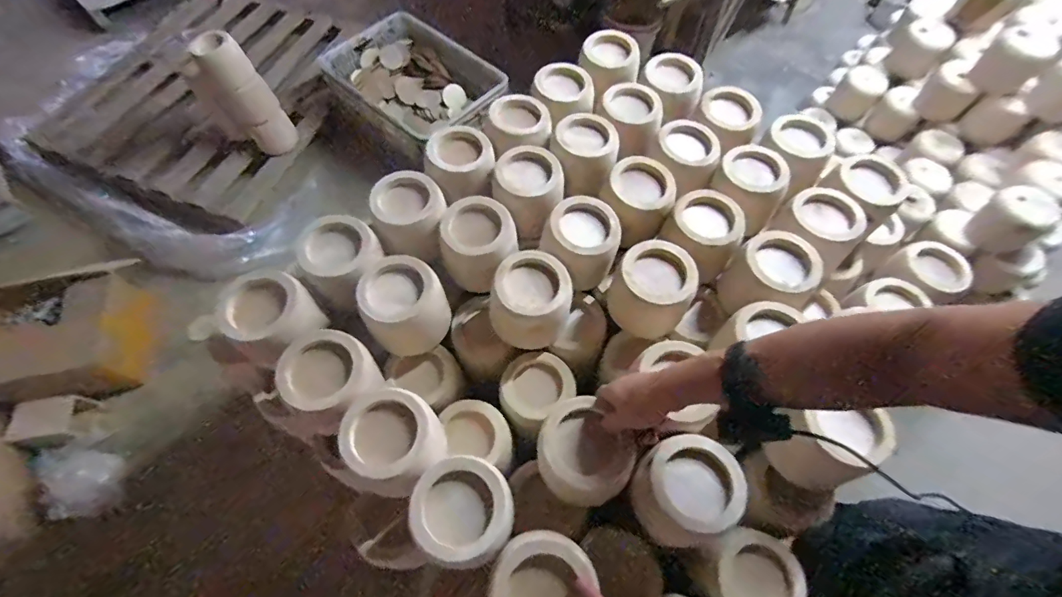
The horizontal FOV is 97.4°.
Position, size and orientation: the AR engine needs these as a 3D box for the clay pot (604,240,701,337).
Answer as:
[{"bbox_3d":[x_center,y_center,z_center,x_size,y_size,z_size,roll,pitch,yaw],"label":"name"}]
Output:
[{"bbox_3d":[0.206,-0.012,0.786,0.131,0.109,0.131,-41,71,-20],"label":"clay pot"}]

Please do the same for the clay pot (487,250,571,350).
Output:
[{"bbox_3d":[-0.002,0.003,0.803,0.131,0.112,0.128,1,63,-1],"label":"clay pot"}]

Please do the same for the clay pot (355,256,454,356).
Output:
[{"bbox_3d":[-0.209,0.012,0.786,0.131,0.114,0.127,1,63,-1],"label":"clay pot"}]

